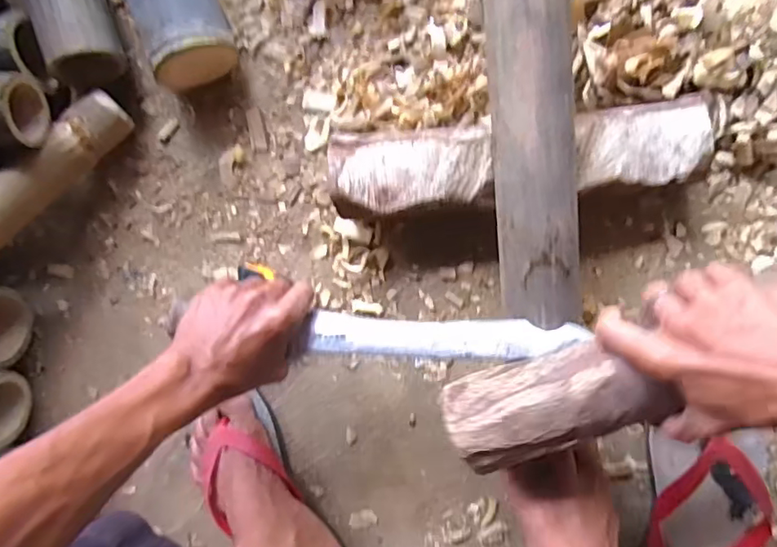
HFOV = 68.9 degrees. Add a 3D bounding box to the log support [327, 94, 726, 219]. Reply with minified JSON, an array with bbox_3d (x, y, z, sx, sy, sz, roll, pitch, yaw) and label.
[{"bbox_3d":[0.112,-0.095,0.486,0.319,0.066,0.074,-6,90,9],"label":"log support"}]

